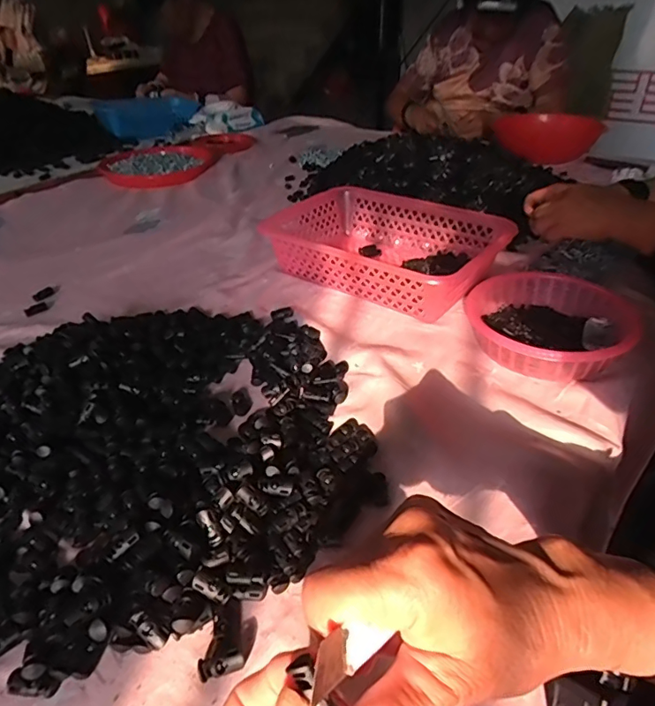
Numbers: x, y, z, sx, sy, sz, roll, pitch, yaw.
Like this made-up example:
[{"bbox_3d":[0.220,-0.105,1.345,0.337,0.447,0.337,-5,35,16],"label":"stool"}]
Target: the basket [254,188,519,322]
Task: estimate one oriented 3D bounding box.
[{"bbox_3d":[0.076,-0.146,0.704,0.309,0.082,0.196,25,43,29],"label":"basket"}]

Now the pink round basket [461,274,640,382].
[{"bbox_3d":[0.241,-0.031,0.557,0.162,0.055,0.166,0,37,0],"label":"pink round basket"}]

